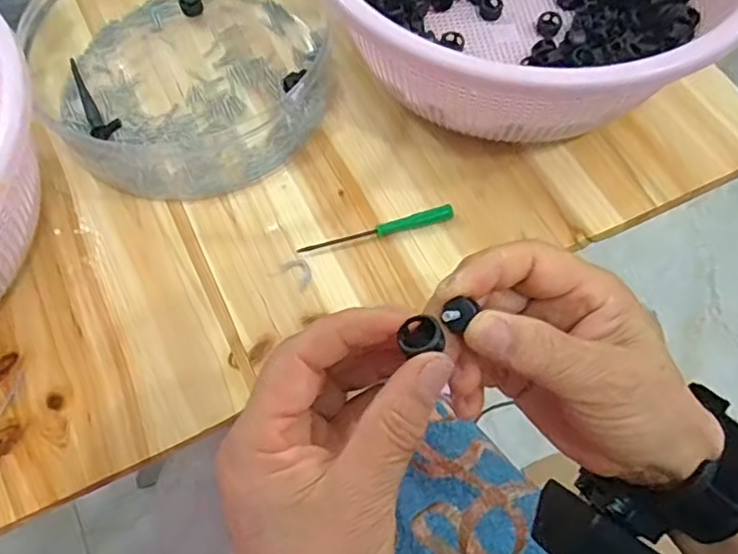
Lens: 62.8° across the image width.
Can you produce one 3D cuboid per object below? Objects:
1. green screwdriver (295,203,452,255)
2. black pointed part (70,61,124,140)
[{"bbox_3d":[0.005,-0.029,0.375,0.098,0.008,0.008,-14,64,-6],"label":"green screwdriver"},{"bbox_3d":[-0.192,-0.125,0.419,0.019,0.014,0.085,-28,66,-12],"label":"black pointed part"}]

